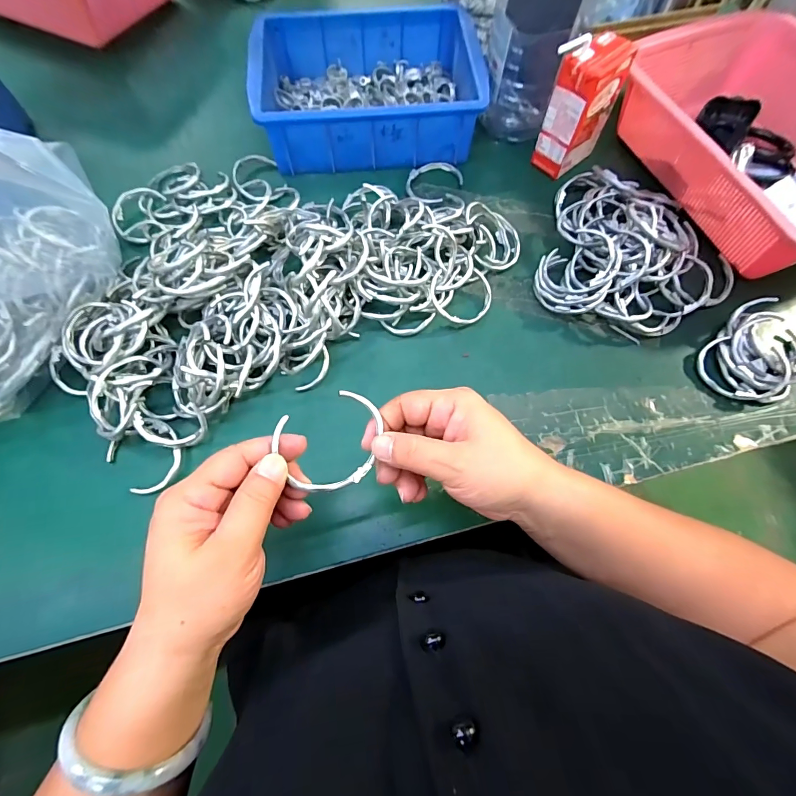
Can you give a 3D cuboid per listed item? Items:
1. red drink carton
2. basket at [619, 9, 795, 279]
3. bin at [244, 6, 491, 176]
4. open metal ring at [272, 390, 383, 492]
[{"bbox_3d":[0.191,-0.303,0.422,0.071,0.113,0.042,-35,74,-13],"label":"red drink carton"},{"bbox_3d":[0.383,-0.265,0.421,0.216,0.088,0.295,-23,72,-9],"label":"basket"},{"bbox_3d":[-0.036,-0.356,0.461,0.238,0.070,0.169,-5,70,-3],"label":"bin"},{"bbox_3d":[-0.037,0.027,0.239,0.058,0.004,0.053,1,88,-18],"label":"open metal ring"}]

